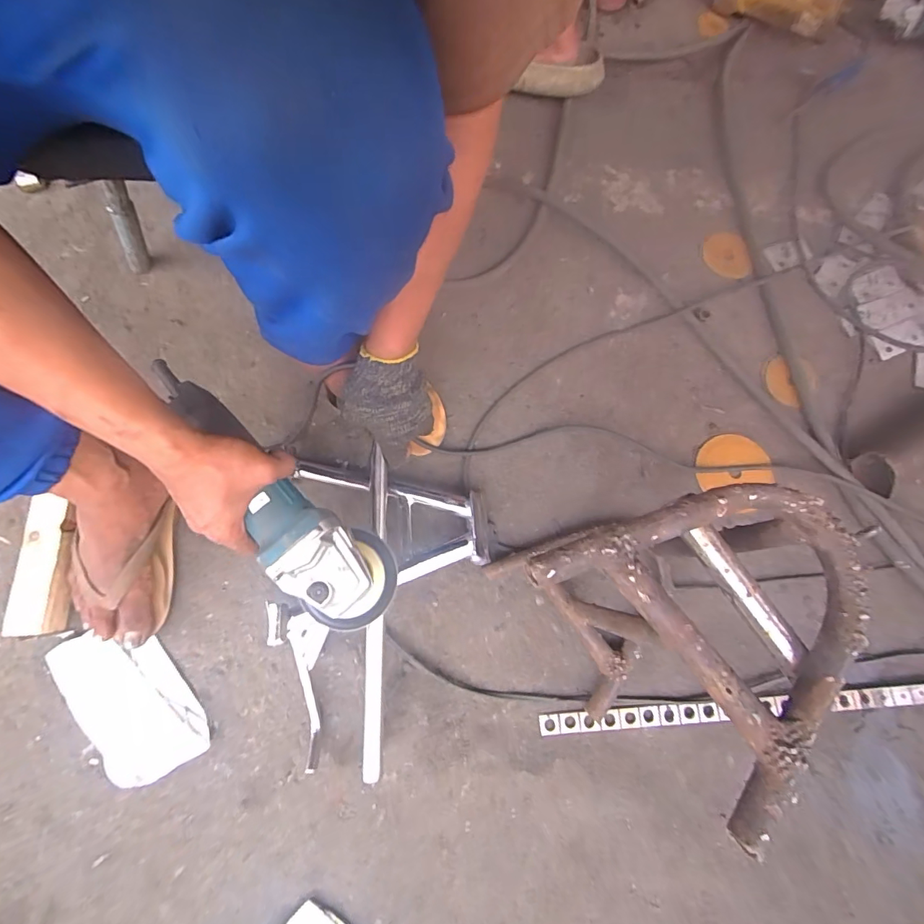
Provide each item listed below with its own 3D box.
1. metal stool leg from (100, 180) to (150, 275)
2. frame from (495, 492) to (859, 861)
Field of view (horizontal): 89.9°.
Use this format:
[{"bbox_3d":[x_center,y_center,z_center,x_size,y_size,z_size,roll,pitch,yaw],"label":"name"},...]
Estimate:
[{"bbox_3d":[-0.407,-0.281,0.563,0.027,0.144,0.022,-8,73,-26],"label":"metal stool leg"},{"bbox_3d":[0.163,0.120,0.417,0.178,0.274,0.185,-37,80,-12],"label":"frame"}]

